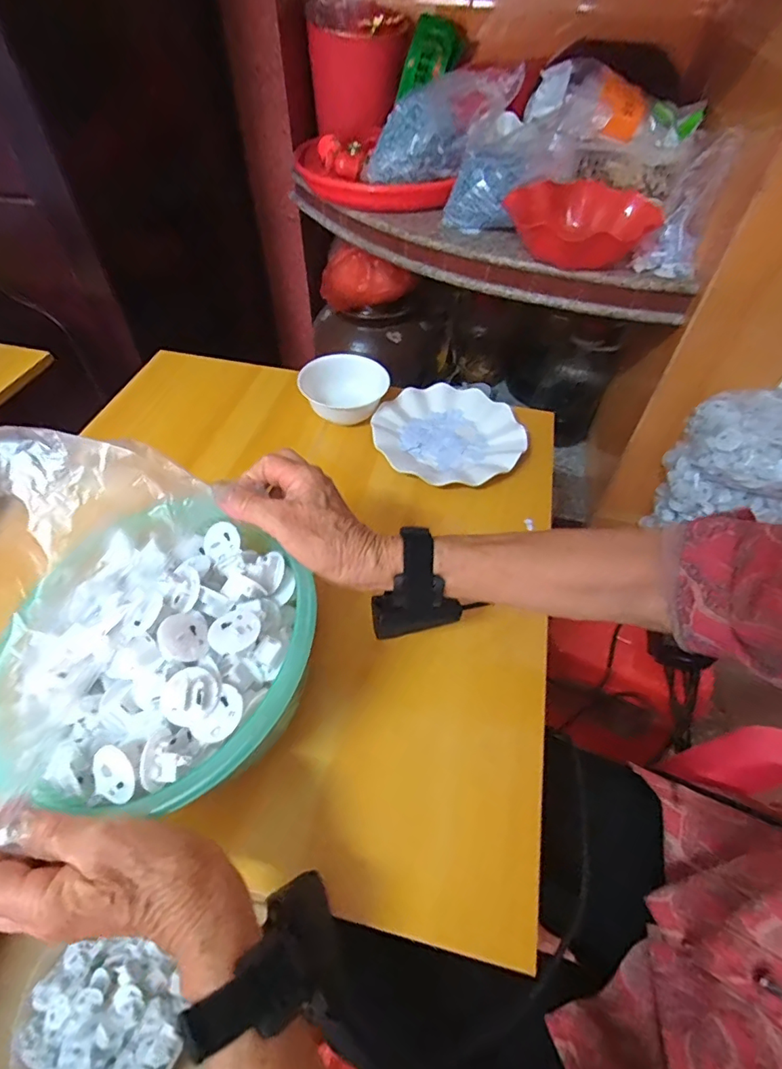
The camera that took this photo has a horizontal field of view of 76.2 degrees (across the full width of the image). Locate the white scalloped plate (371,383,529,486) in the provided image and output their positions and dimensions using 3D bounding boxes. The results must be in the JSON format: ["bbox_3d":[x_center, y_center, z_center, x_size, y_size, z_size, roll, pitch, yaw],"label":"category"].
[{"bbox_3d":[0.073,-0.125,0.632,0.182,0.022,0.179,1,52,-1],"label":"white scalloped plate"}]

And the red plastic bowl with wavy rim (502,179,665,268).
[{"bbox_3d":[0.291,-0.483,0.773,0.222,0.070,0.203,1,52,-1],"label":"red plastic bowl with wavy rim"}]

